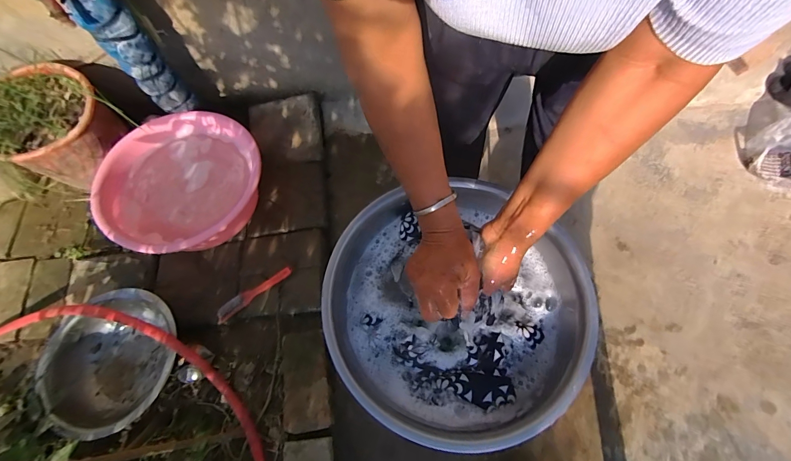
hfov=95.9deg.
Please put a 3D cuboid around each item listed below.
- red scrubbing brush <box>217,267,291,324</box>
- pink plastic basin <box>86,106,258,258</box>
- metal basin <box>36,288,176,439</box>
[{"bbox_3d":[-0.400,0.179,1.011,0.235,0.045,0.031,-33,70,-12],"label":"red scrubbing brush"},{"bbox_3d":[-0.607,-0.132,1.047,0.429,0.136,0.431,-1,67,1],"label":"pink plastic basin"},{"bbox_3d":[-0.705,0.327,0.916,0.319,0.118,0.325,-1,67,1],"label":"metal basin"}]

